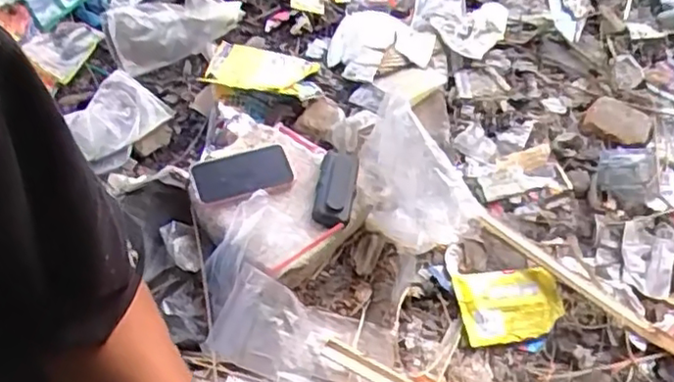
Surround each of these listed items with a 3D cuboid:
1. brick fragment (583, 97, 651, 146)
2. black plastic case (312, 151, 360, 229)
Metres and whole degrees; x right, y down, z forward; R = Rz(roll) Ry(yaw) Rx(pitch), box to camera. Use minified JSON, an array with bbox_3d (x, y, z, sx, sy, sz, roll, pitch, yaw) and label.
[{"bbox_3d":[0.452,-0.112,1.055,0.096,0.025,0.074,31,64,9],"label":"brick fragment"},{"bbox_3d":[0.001,-0.010,0.903,0.052,0.026,0.143,9,45,3],"label":"black plastic case"}]

